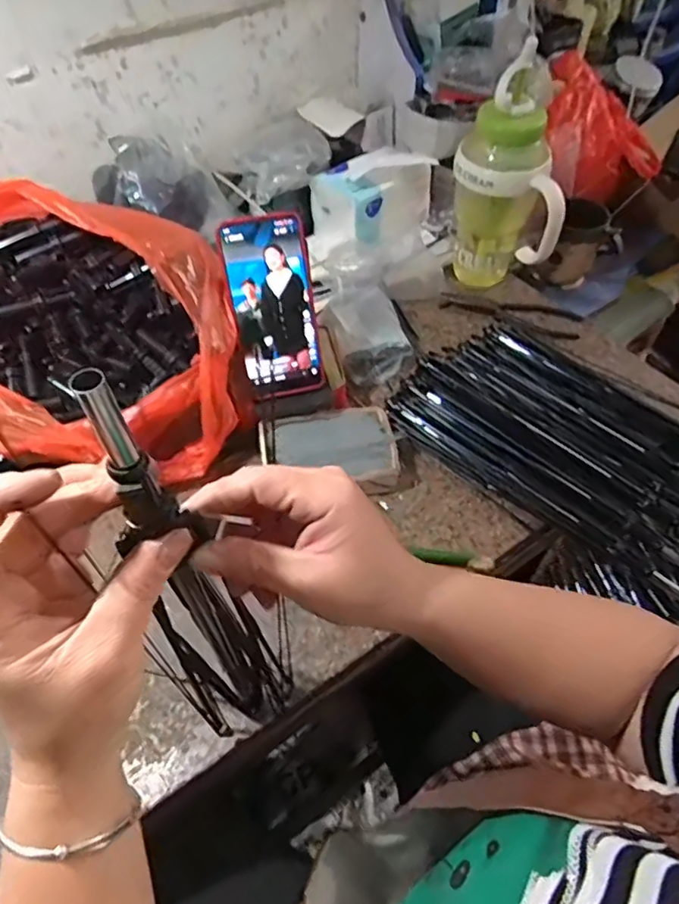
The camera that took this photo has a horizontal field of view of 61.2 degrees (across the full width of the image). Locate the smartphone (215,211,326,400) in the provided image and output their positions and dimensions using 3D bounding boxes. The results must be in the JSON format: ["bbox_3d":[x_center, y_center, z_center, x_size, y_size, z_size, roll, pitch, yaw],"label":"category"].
[{"bbox_3d":[-0.061,-0.134,0.540,0.077,0.163,0.010,-13,24,-6],"label":"smartphone"}]

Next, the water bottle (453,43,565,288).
[{"bbox_3d":[0.196,-0.309,0.672,0.122,0.253,0.118,8,53,10],"label":"water bottle"}]

